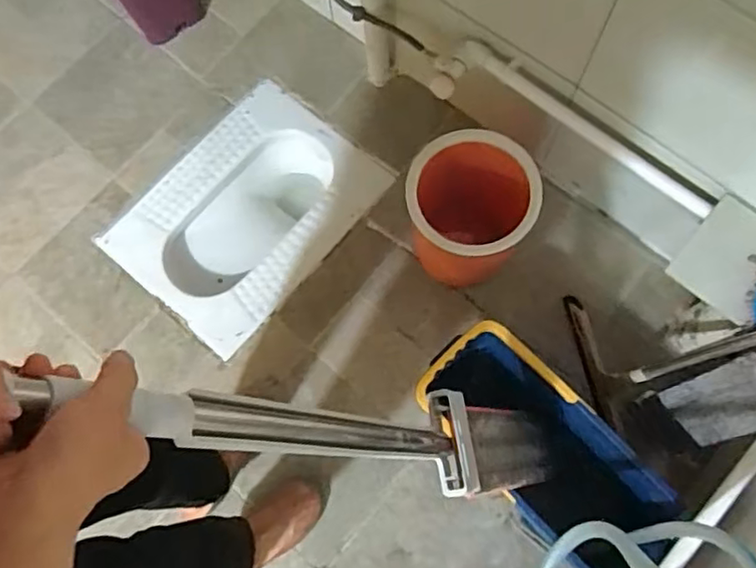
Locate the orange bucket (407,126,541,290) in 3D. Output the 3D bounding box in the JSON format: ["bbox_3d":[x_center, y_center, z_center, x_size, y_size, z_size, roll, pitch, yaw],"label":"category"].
[{"bbox_3d":[0.163,-0.126,1.142,0.197,0.275,0.213,0,75,2],"label":"orange bucket"}]

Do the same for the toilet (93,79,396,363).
[{"bbox_3d":[-0.266,-0.135,1.374,0.385,0.132,0.506,40,81,11],"label":"toilet"}]

